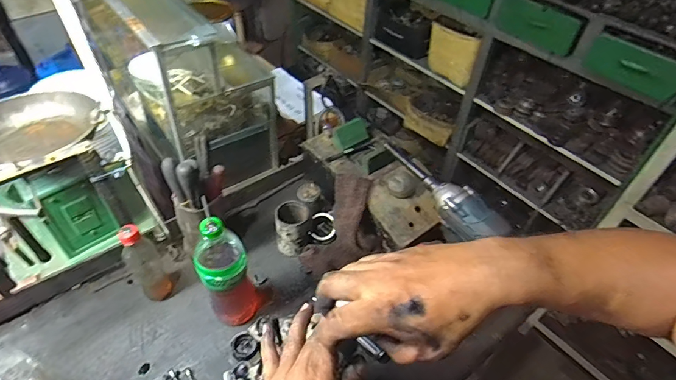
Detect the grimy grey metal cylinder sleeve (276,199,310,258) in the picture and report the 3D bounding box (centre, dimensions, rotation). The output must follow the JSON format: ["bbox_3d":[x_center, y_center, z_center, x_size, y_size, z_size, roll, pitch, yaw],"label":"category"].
[{"bbox_3d":[-0.095,0.083,0.868,0.071,0.098,0.070,5,45,2],"label":"grimy grey metal cylinder sleeve"}]

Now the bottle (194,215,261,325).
[{"bbox_3d":[-0.186,0.140,0.689,0.078,0.268,0.070,-12,47,-15],"label":"bottle"}]

